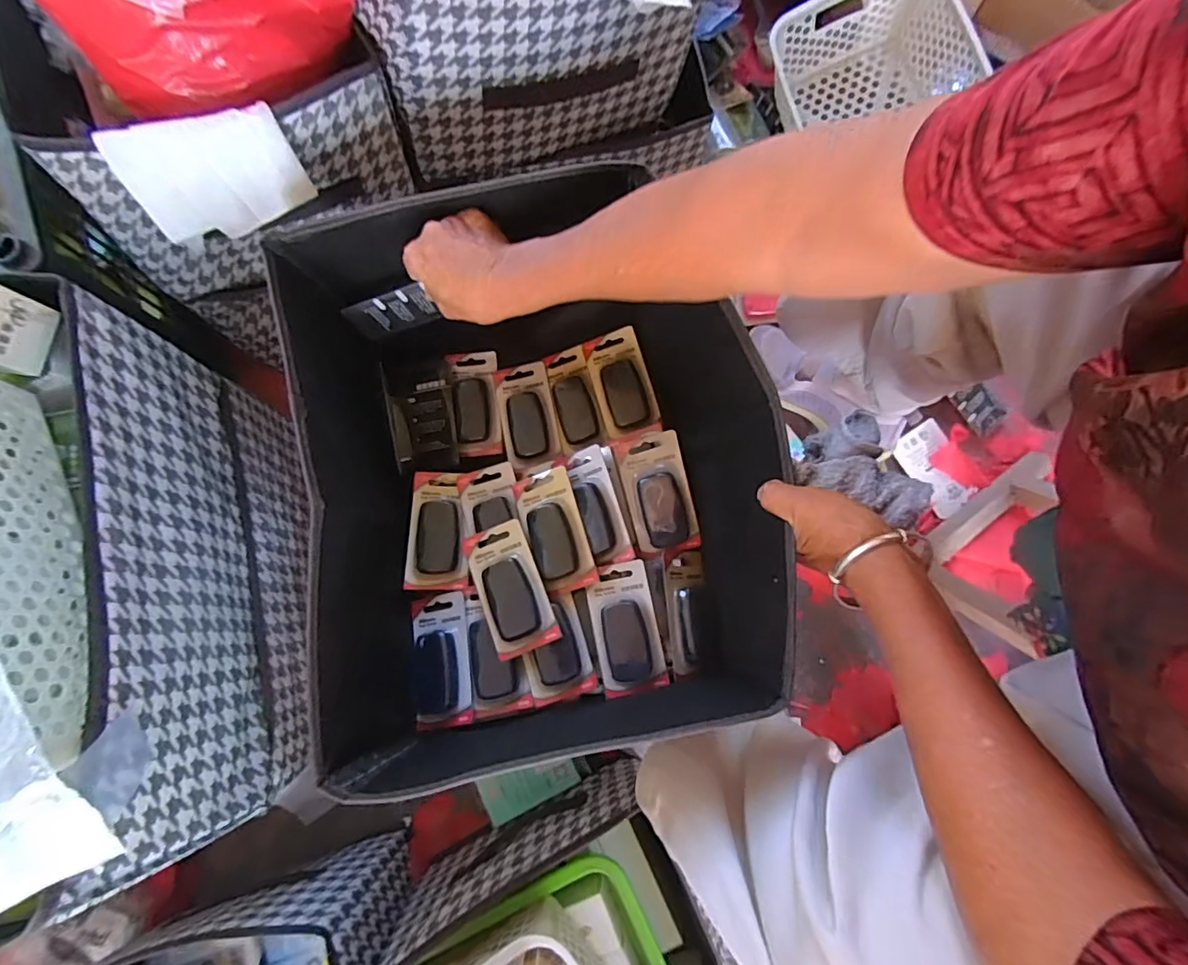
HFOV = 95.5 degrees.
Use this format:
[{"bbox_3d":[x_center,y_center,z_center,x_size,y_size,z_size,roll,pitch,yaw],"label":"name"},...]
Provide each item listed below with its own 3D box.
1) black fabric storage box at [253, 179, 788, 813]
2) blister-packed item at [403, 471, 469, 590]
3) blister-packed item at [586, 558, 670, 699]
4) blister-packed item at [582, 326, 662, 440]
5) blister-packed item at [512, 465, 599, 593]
[{"bbox_3d":[-0.055,-0.010,0.450,0.345,0.190,0.401,-12,80,-3],"label":"black fabric storage box"},{"bbox_3d":[-0.143,0.043,0.498,0.056,0.028,0.109,1,80,-1],"label":"blister-packed item"},{"bbox_3d":[0.027,0.126,0.472,0.056,0.017,0.108,-11,80,-3],"label":"blister-packed item"},{"bbox_3d":[0.027,-0.096,0.532,0.054,0.011,0.109,-18,77,13],"label":"blister-packed item"},{"bbox_3d":[-0.037,0.040,0.478,0.052,0.018,0.110,-16,80,-4],"label":"blister-packed item"}]

